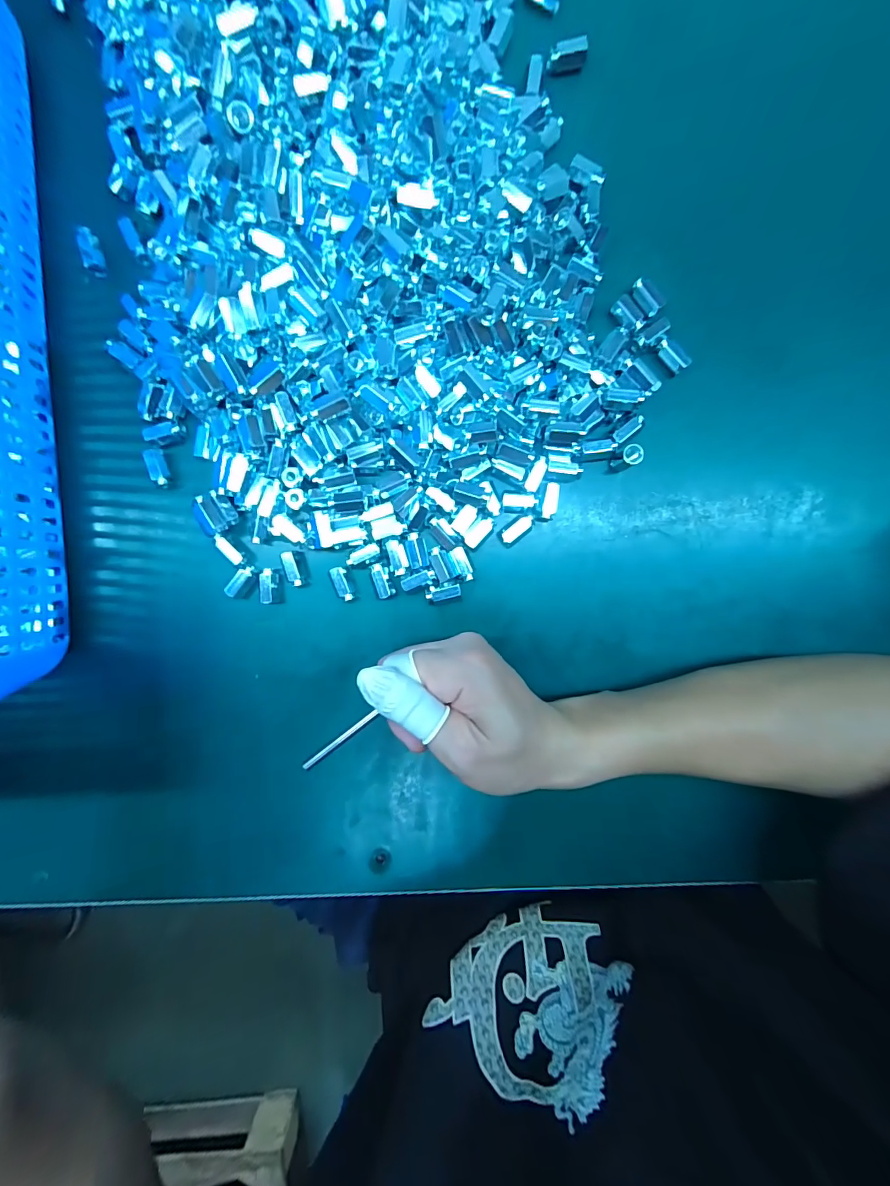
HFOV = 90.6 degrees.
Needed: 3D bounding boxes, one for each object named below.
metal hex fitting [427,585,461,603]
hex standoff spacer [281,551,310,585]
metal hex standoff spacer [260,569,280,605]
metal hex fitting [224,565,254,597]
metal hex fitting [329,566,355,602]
[{"bbox_3d":[-0.001,0.000,0.271,0.021,0.010,0.007,-17,94,0],"label":"metal hex fitting"},{"bbox_3d":[-0.091,-0.015,0.269,0.009,0.015,0.020,-12,94,0],"label":"hex standoff spacer"},{"bbox_3d":[-0.107,-0.004,0.270,0.009,0.013,0.022,4,94,-1],"label":"metal hex standoff spacer"},{"bbox_3d":[-0.124,-0.007,0.266,0.007,0.006,0.022,38,82,-7],"label":"metal hex fitting"},{"bbox_3d":[-0.063,-0.006,0.270,0.008,0.014,0.021,-20,94,0],"label":"metal hex fitting"}]

